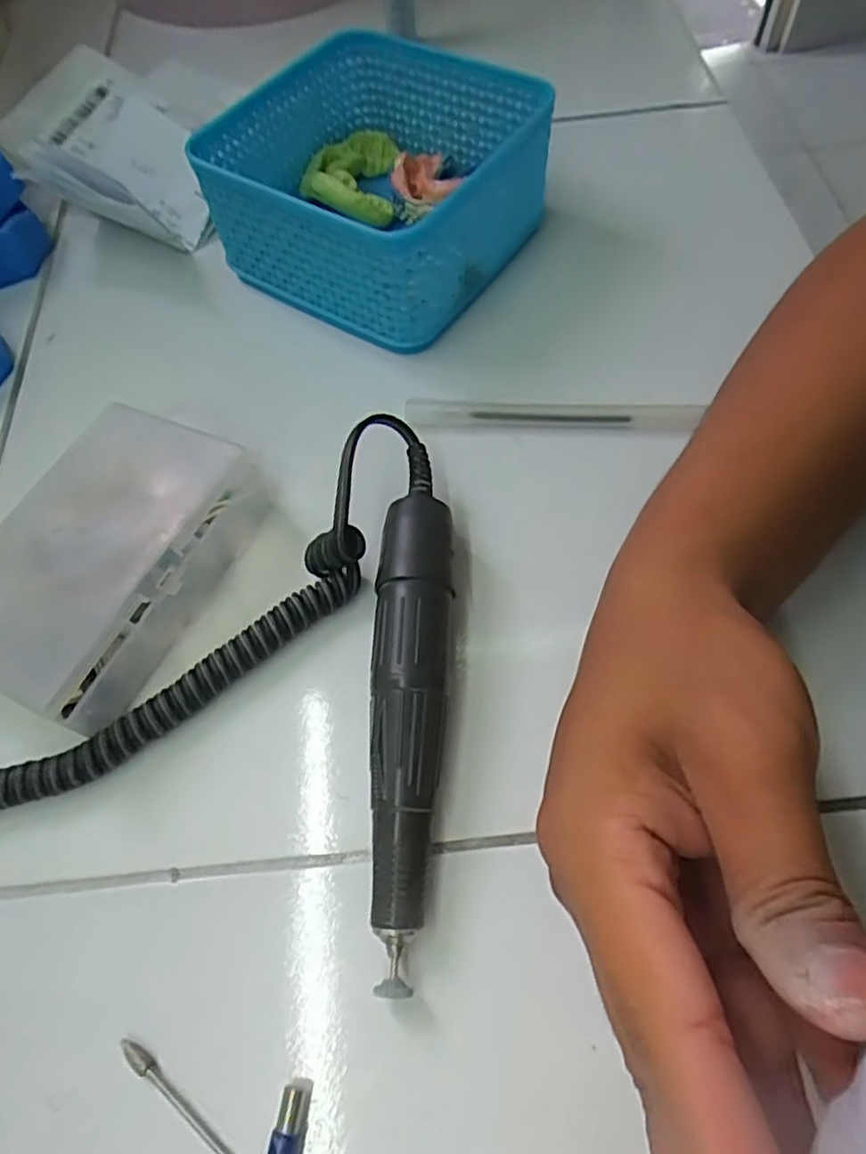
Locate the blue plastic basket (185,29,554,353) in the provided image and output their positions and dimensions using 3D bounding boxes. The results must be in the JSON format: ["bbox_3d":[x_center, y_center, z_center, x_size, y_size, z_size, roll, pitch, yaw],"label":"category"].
[{"bbox_3d":[-0.025,-0.191,0.335,0.131,0.064,0.133,30,68,18],"label":"blue plastic basket"}]

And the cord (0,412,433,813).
[{"bbox_3d":[-0.117,0.025,0.243,0.266,0.035,0.078,-22,63,-8],"label":"cord"}]

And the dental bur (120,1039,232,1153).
[{"bbox_3d":[-0.073,0.148,0.193,0.045,0.004,0.005,32,68,19],"label":"dental bur"}]

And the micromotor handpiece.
[{"bbox_3d":[-0.007,0.046,0.228,0.026,0.029,0.157,0,62,4],"label":"micromotor handpiece"}]

